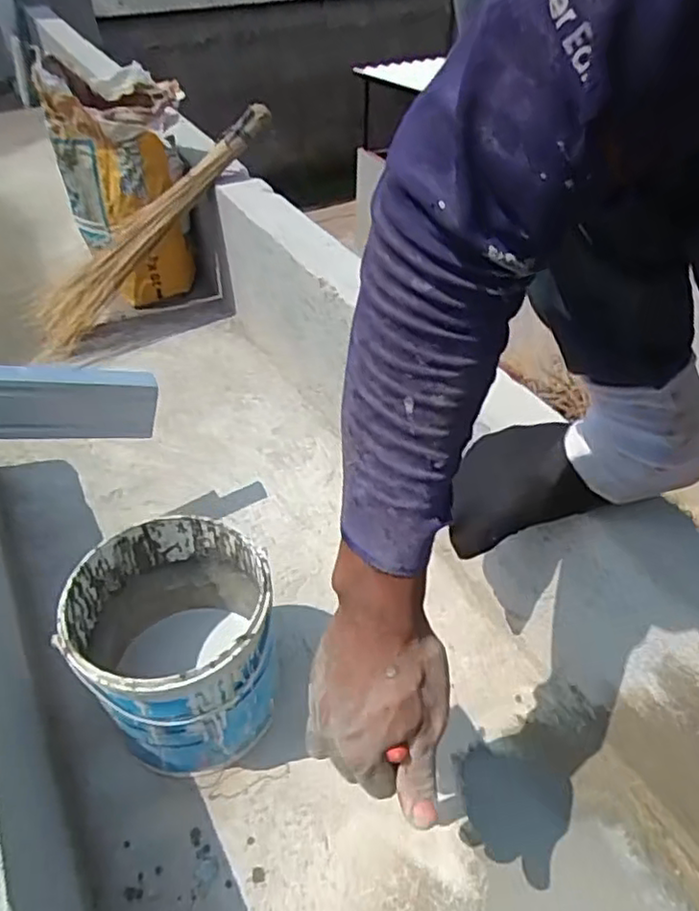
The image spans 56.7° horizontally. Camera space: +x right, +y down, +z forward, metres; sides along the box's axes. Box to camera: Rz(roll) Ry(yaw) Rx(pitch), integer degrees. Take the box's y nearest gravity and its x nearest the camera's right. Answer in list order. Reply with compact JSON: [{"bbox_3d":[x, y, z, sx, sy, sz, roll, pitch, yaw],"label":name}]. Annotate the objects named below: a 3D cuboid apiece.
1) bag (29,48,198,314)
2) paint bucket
[{"bbox_3d":[-0.401,-0.466,1.178,0.210,0.394,0.184,6,43,5],"label":"bag"},{"bbox_3d":[-0.163,0.188,0.638,0.179,0.185,0.178,0,43,0],"label":"paint bucket"}]

